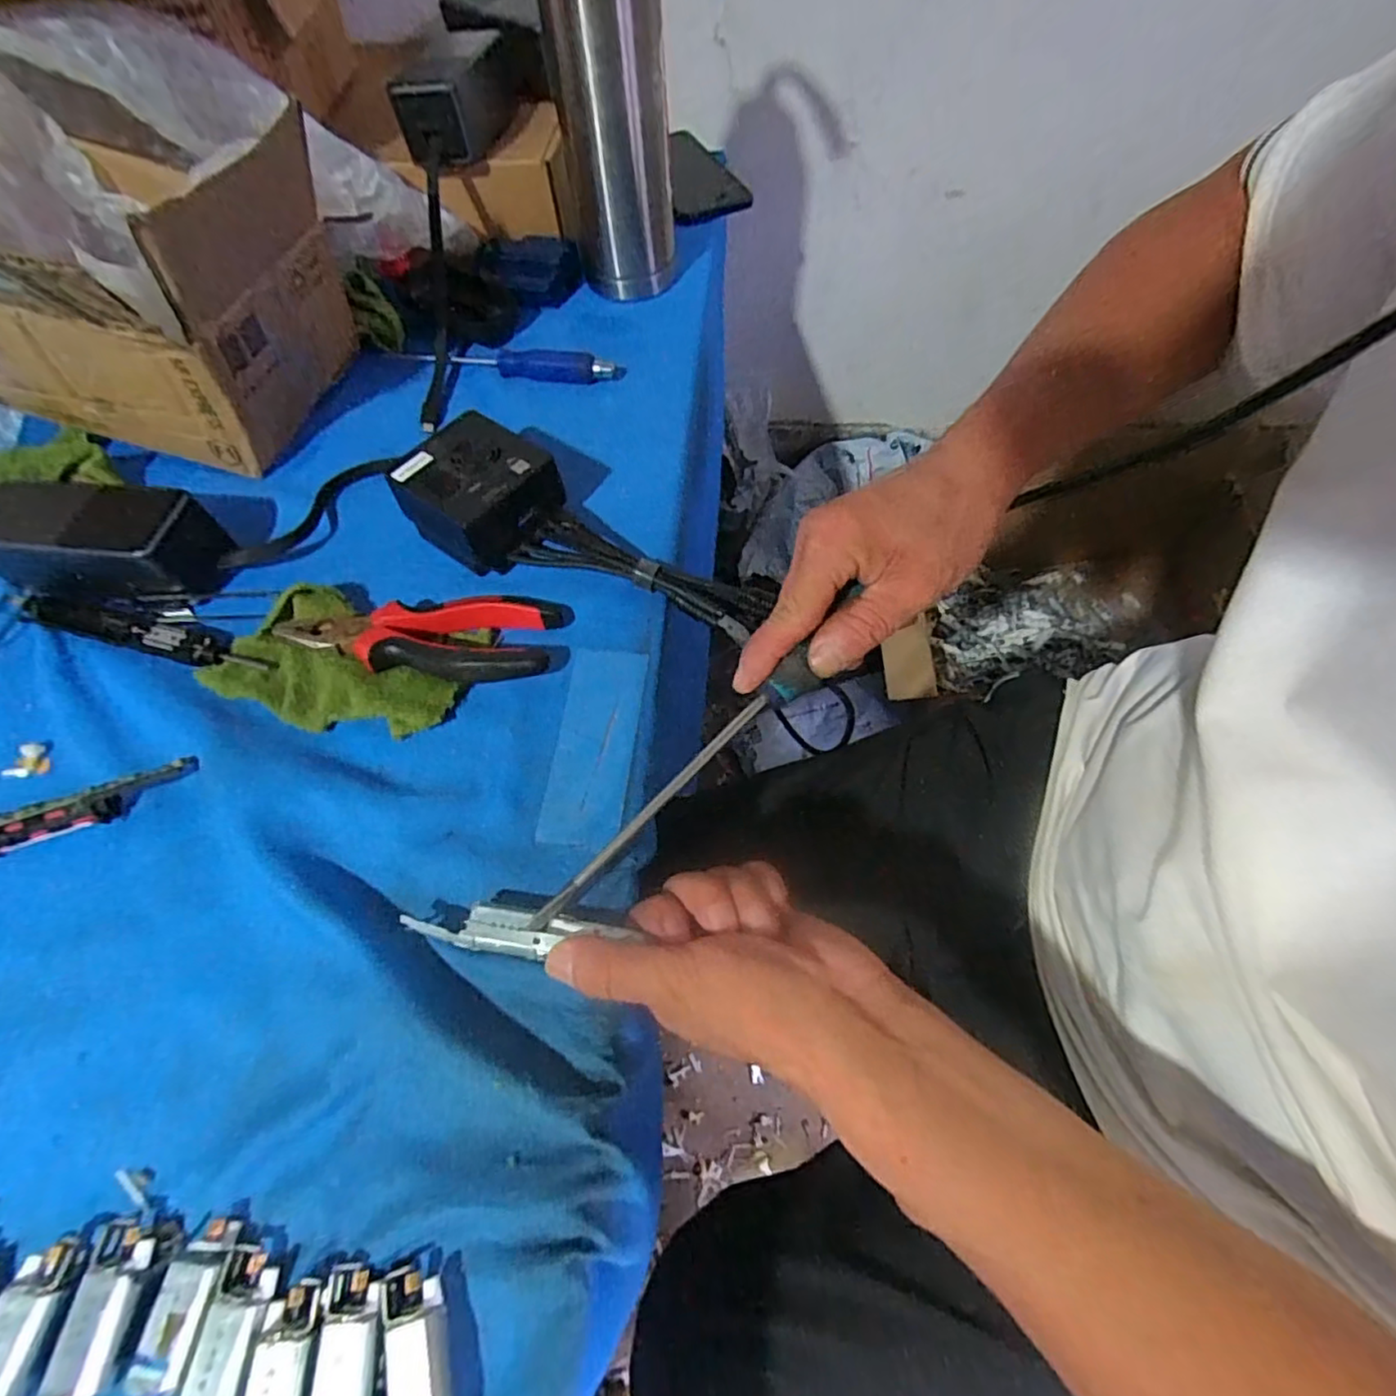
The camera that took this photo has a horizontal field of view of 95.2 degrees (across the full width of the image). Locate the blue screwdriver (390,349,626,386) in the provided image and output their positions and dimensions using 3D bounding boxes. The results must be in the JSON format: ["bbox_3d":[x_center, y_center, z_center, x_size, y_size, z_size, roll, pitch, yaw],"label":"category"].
[{"bbox_3d":[-0.149,-0.262,0.491,0.183,0.017,0.024,9,60,8],"label":"blue screwdriver"}]

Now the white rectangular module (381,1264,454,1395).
[{"bbox_3d":[-0.095,0.223,0.216,0.019,0.010,0.048,-21,61,-9],"label":"white rectangular module"}]

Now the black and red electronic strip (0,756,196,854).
[{"bbox_3d":[-0.309,0.054,0.319,0.107,0.016,0.018,-18,60,-8],"label":"black and red electronic strip"}]

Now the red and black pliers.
[{"bbox_3d":[-0.155,-0.030,0.356,0.147,0.022,0.060,-10,60,-3],"label":"red and black pliers"}]

